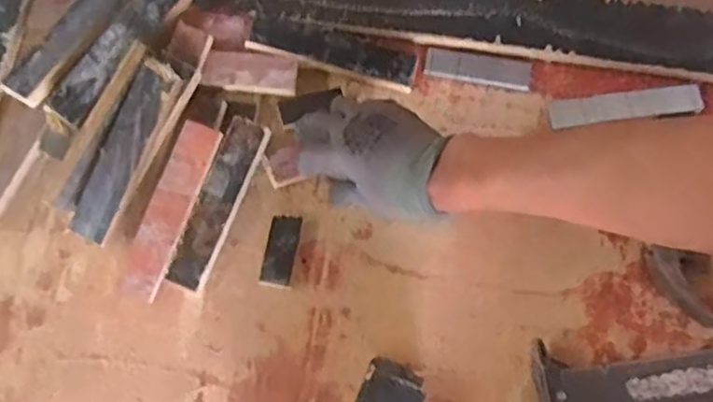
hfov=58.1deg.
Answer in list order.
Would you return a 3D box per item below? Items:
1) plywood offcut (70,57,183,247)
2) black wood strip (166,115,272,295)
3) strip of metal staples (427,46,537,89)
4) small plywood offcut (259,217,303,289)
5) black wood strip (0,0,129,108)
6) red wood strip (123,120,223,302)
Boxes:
[{"bbox_3d":[-0.207,-0.045,0.576,0.039,0.009,0.167,26,93,8],"label":"plywood offcut"},{"bbox_3d":[-0.124,0.002,0.583,0.035,0.011,0.161,24,79,-15],"label":"black wood strip"},{"bbox_3d":[0.121,-0.130,0.627,0.104,0.005,0.029,11,75,5],"label":"strip of metal staples"},{"bbox_3d":[-0.067,0.044,0.574,0.027,0.012,0.063,8,75,4],"label":"small plywood offcut"},{"bbox_3d":[-0.264,-0.168,0.615,0.045,0.010,0.178,31,75,11],"label":"black wood strip"},{"bbox_3d":[-0.167,0.005,0.574,0.038,0.012,0.159,20,82,4],"label":"red wood strip"}]

